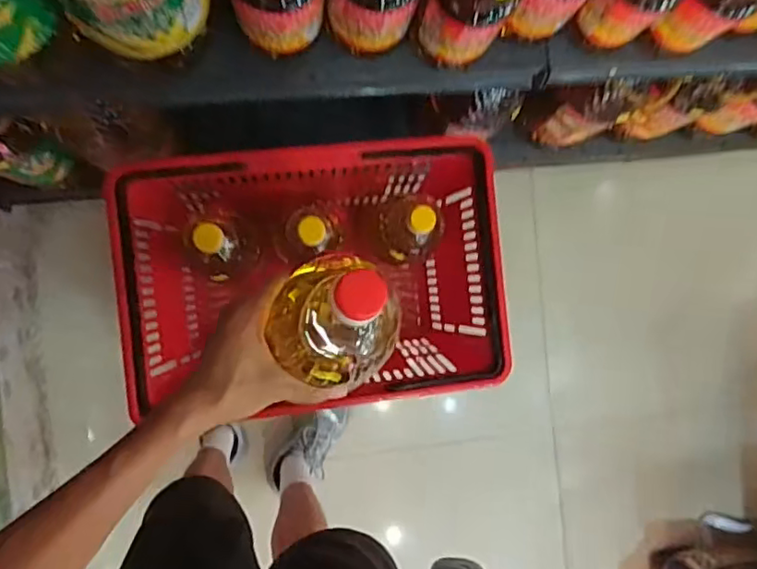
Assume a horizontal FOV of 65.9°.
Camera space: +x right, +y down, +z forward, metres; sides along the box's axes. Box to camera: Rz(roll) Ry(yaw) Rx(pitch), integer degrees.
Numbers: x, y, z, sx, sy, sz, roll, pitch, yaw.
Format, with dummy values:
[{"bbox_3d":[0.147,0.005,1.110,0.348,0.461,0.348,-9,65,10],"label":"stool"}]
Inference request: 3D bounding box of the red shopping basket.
[{"bbox_3d":[-0.086,-0.012,0.807,0.462,0.262,0.316,-5,91,-8],"label":"red shopping basket"}]

